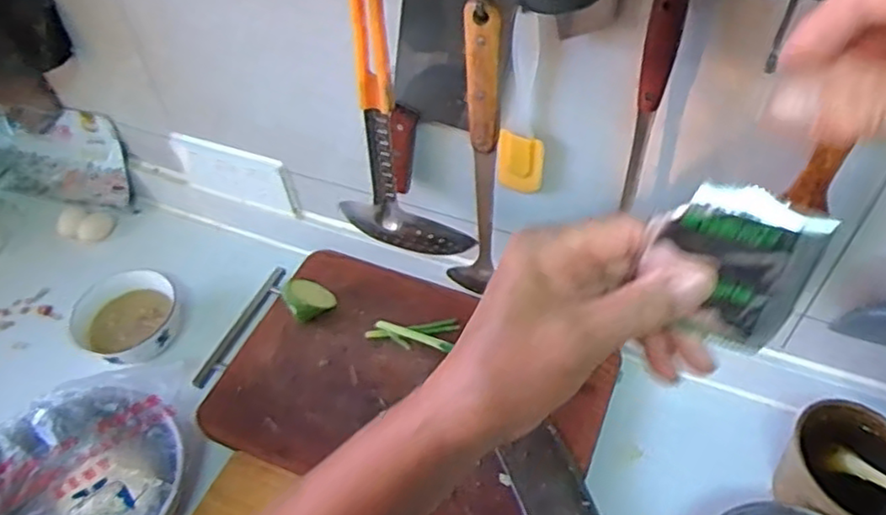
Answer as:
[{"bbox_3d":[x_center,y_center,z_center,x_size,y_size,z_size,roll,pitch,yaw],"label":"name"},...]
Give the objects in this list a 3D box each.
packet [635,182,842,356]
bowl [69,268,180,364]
[{"bbox_3d":[0.119,0.005,0.281,0.061,0.076,0.008,18,40,12],"label":"packet"},{"bbox_3d":[-0.400,0.082,0.861,0.116,0.072,0.123,-2,51,2],"label":"bowl"}]

